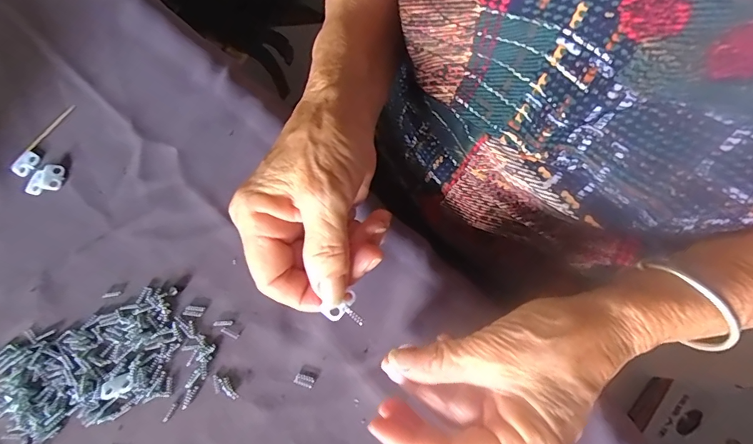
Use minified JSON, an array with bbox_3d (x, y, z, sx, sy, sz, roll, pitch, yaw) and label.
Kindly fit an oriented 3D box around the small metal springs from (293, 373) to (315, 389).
[{"bbox_3d":[-0.044,0.097,0.260,0.012,0.004,0.007,18,73,6],"label":"small metal springs"}]

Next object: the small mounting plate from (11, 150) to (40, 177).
[{"bbox_3d":[-0.250,-0.042,0.305,0.011,0.005,0.019,28,75,9],"label":"small mounting plate"}]

